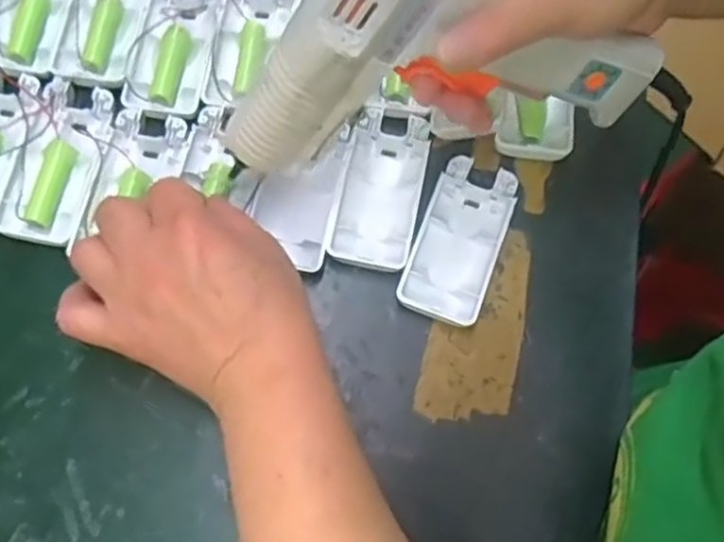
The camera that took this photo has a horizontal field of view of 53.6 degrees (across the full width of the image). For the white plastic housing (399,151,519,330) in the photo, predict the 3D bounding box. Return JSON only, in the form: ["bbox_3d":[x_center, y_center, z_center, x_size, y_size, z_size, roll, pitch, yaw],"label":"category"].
[{"bbox_3d":[0.055,-0.016,0.407,0.046,0.014,0.096,21,73,4],"label":"white plastic housing"}]

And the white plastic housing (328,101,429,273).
[{"bbox_3d":[0.011,-0.048,0.412,0.045,0.014,0.098,12,72,2],"label":"white plastic housing"}]

